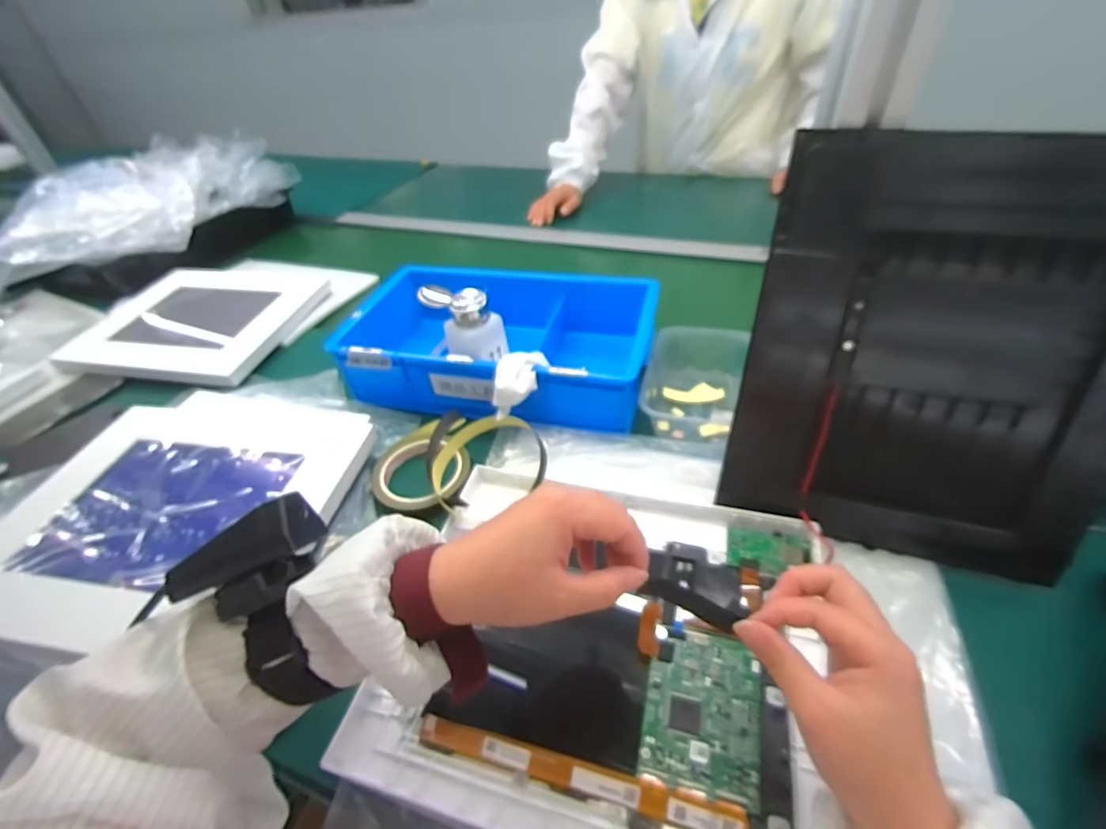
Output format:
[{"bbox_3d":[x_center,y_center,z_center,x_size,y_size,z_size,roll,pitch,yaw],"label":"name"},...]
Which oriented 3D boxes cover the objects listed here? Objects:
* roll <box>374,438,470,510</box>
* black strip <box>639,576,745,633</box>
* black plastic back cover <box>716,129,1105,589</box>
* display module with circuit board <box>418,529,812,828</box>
[{"bbox_3d":[-0.140,0.061,0.512,0.110,0.025,0.089,20,48,26],"label":"roll"},{"bbox_3d":[0.072,0.099,0.259,0.047,0.004,0.011,21,83,17],"label":"black strip"},{"bbox_3d":[0.267,-0.029,0.342,0.246,0.287,0.018,10,25,14],"label":"black plastic back cover"},{"bbox_3d":[0.058,0.159,0.360,0.217,0.014,0.213,10,44,17],"label":"display module with circuit board"}]

